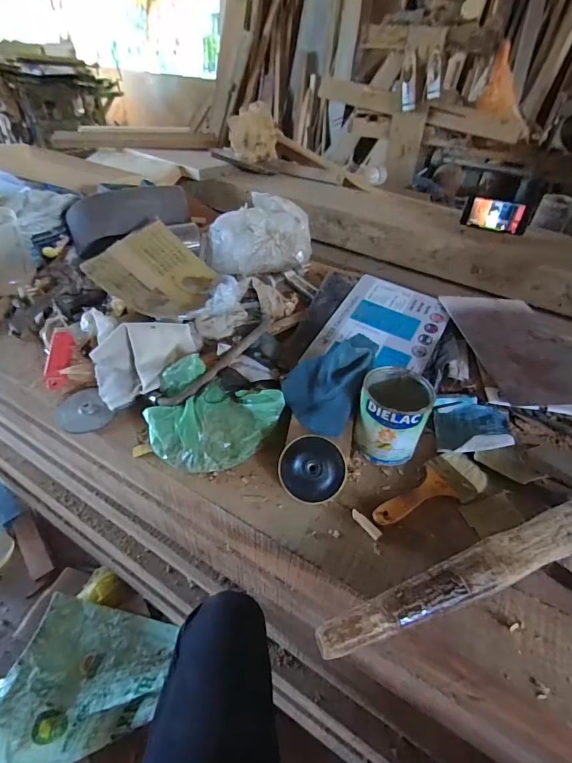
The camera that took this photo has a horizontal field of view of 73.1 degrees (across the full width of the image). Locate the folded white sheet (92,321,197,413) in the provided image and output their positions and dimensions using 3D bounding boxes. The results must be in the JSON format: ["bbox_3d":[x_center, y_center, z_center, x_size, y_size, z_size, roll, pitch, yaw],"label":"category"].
[{"bbox_3d":[-0.228,-0.043,0.644,0.177,0.072,0.123,-15,44,-20],"label":"folded white sheet"}]

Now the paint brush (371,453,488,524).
[{"bbox_3d":[0.196,0.148,0.541,0.181,0.013,0.072,-13,44,-18],"label":"paint brush"}]

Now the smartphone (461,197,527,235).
[{"bbox_3d":[0.540,-0.431,1.001,0.148,0.073,0.014,22,34,23],"label":"smartphone"}]

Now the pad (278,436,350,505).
[{"bbox_3d":[0.035,0.117,0.517,0.088,0.028,0.087,-9,76,4],"label":"pad"}]

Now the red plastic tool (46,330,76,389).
[{"bbox_3d":[-0.399,-0.040,0.681,0.035,0.019,0.112,-2,62,-7],"label":"red plastic tool"}]

